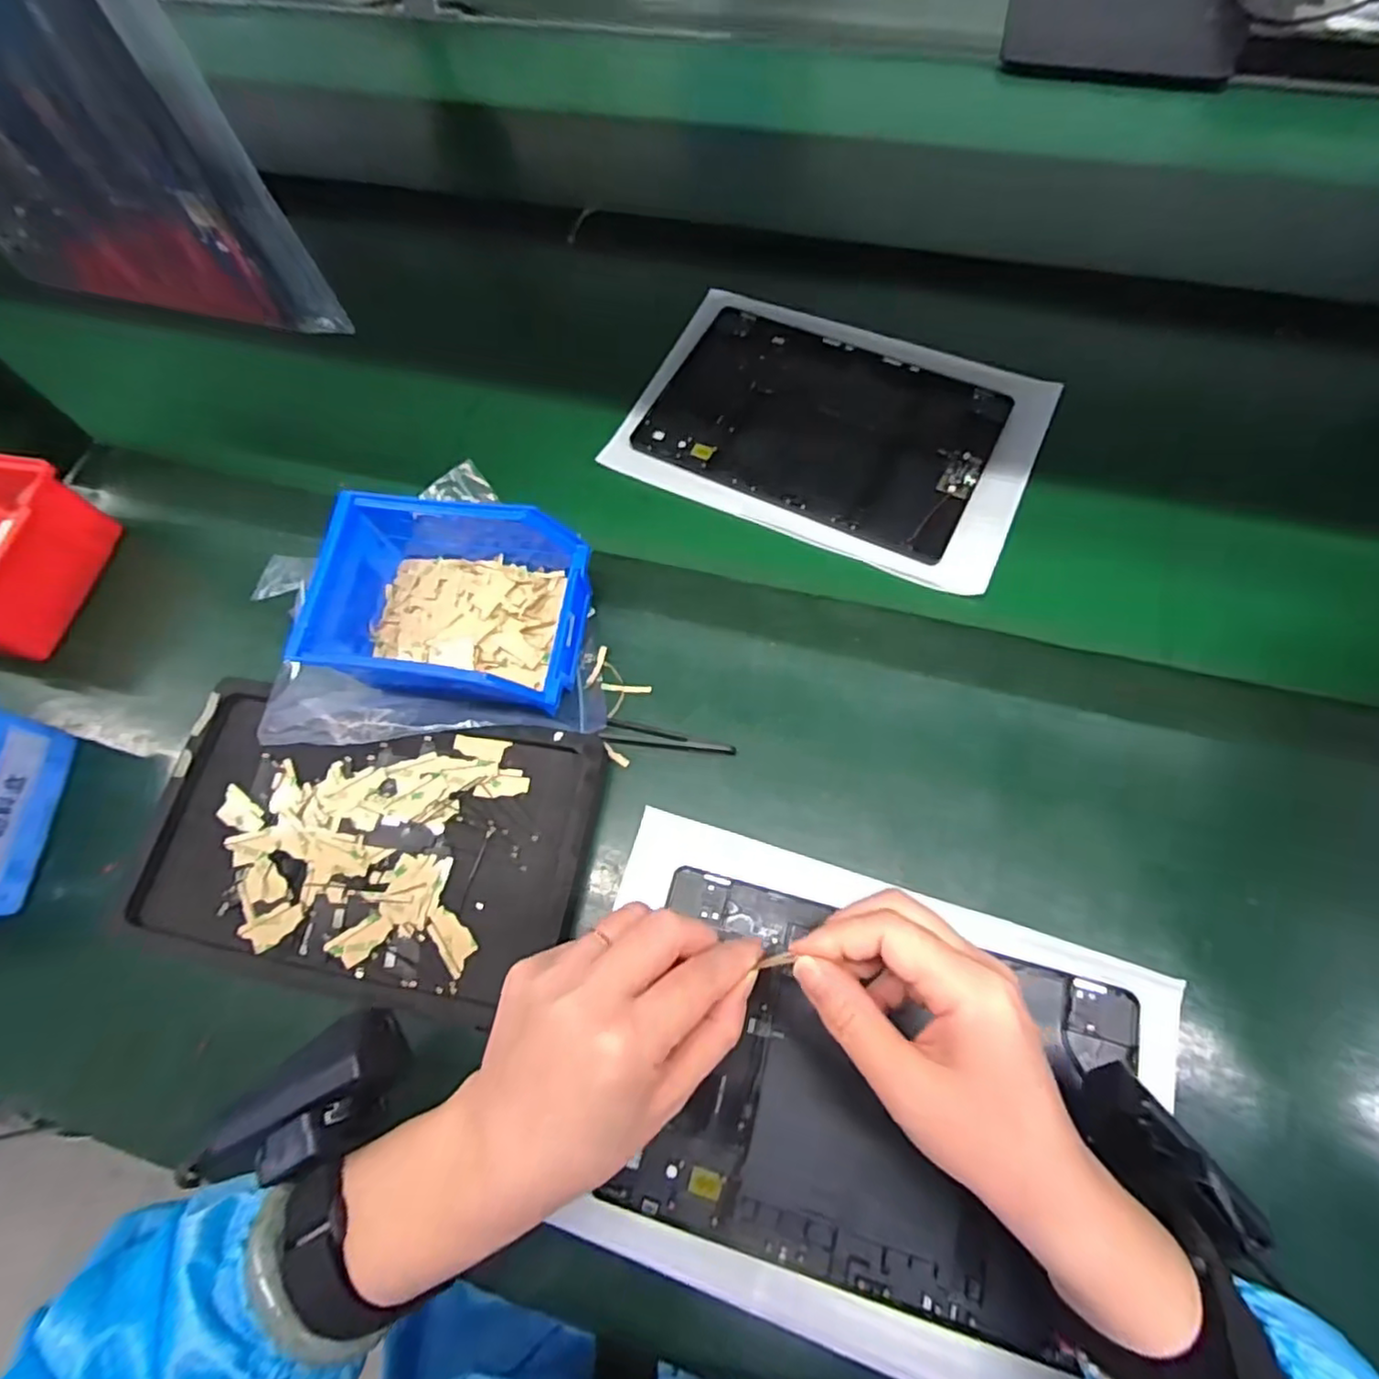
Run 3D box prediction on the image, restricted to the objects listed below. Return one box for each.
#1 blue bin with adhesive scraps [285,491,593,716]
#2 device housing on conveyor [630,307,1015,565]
[{"bbox_3d":[-0.134,-0.053,0.385,0.142,0.063,0.124,10,68,5],"label":"blue bin with adhesive scraps"},{"bbox_3d":[0.095,-0.193,0.474,0.231,0.010,0.159,26,70,11],"label":"device housing on conveyor"}]

